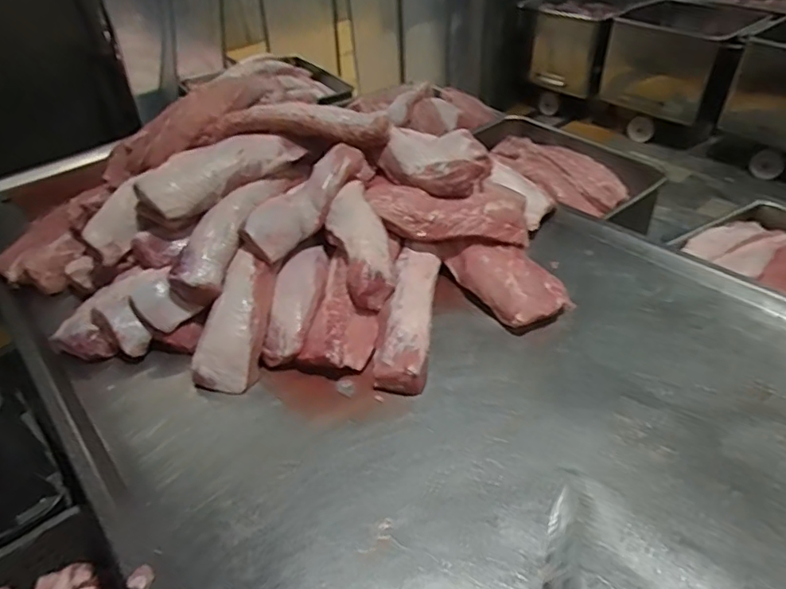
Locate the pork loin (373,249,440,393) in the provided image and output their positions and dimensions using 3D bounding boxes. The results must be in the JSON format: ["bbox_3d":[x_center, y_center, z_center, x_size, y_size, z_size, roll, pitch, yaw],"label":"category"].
[{"bbox_3d":[0.031,0.034,1.043,0.095,0.065,0.361,3,40,8],"label":"pork loin"}]

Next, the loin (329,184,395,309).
[{"bbox_3d":[-0.066,-0.119,1.091,0.105,0.064,0.318,-10,58,-11],"label":"loin"}]

